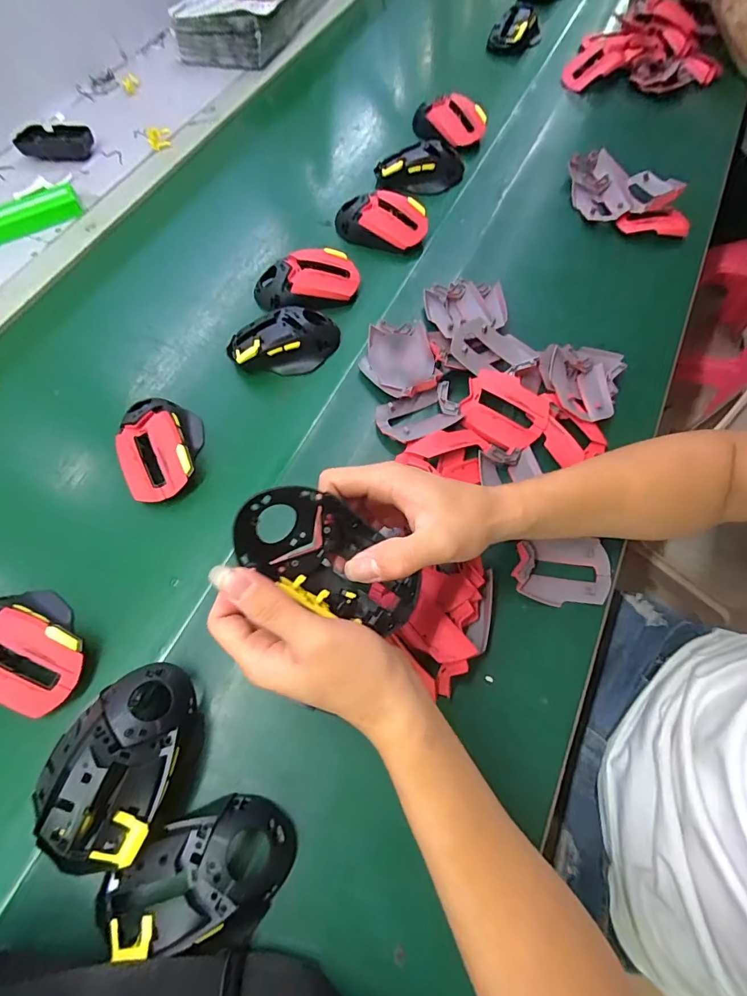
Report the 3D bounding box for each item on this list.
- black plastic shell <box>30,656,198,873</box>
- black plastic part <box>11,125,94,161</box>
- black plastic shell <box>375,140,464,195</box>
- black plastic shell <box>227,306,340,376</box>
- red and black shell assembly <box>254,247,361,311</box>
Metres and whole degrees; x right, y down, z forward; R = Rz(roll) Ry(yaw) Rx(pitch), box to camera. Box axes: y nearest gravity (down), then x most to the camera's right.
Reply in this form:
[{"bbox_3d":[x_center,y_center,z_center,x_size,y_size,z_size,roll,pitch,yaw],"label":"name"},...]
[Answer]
[{"bbox_3d":[-0.168,0.172,0.294,0.092,0.058,0.116,25,70,16],"label":"black plastic shell"},{"bbox_3d":[-0.467,-0.521,0.643,0.114,0.025,0.052,11,67,7],"label":"black plastic part"},{"bbox_3d":[0.062,-0.444,0.589,0.115,0.034,0.062,1,65,6],"label":"black plastic shell"},{"bbox_3d":[-0.096,-0.166,0.464,0.116,0.034,0.062,-13,65,0],"label":"black plastic shell"},{"bbox_3d":[-0.077,-0.244,0.495,0.116,0.038,0.060,-14,65,-1],"label":"red and black shell assembly"}]

